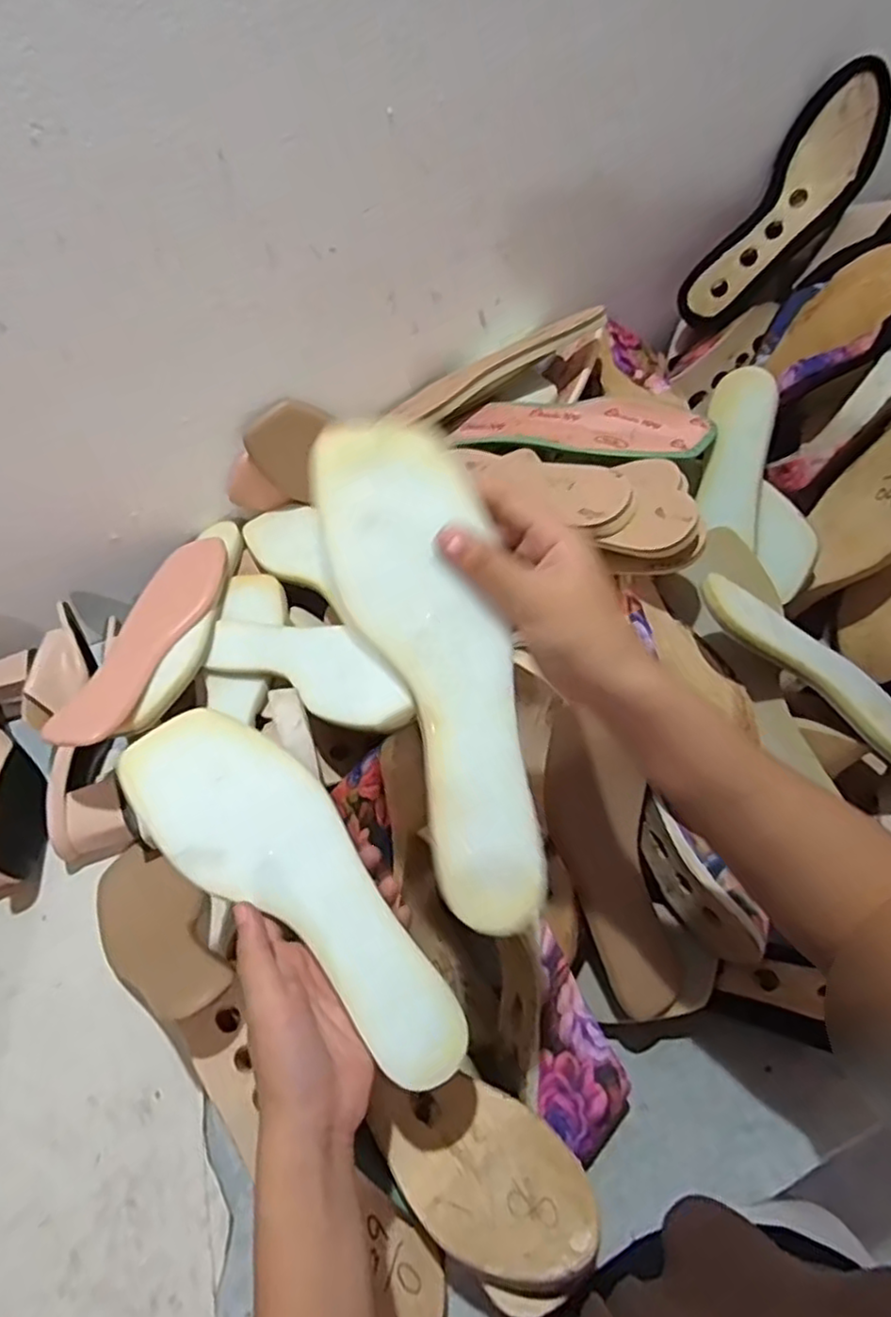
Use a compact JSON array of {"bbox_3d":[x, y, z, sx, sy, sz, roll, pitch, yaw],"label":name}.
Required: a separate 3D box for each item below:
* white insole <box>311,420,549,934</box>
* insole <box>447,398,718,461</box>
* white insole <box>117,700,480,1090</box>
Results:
[{"bbox_3d":[0.001,0.005,0.330,0.071,0.012,0.241,-17,90,-10],"label":"white insole"},{"bbox_3d":[0.106,-0.190,0.580,0.218,0.020,0.082,8,47,21],"label":"insole"},{"bbox_3d":[-0.077,0.126,0.381,0.079,0.006,0.237,-40,85,-23],"label":"white insole"}]

